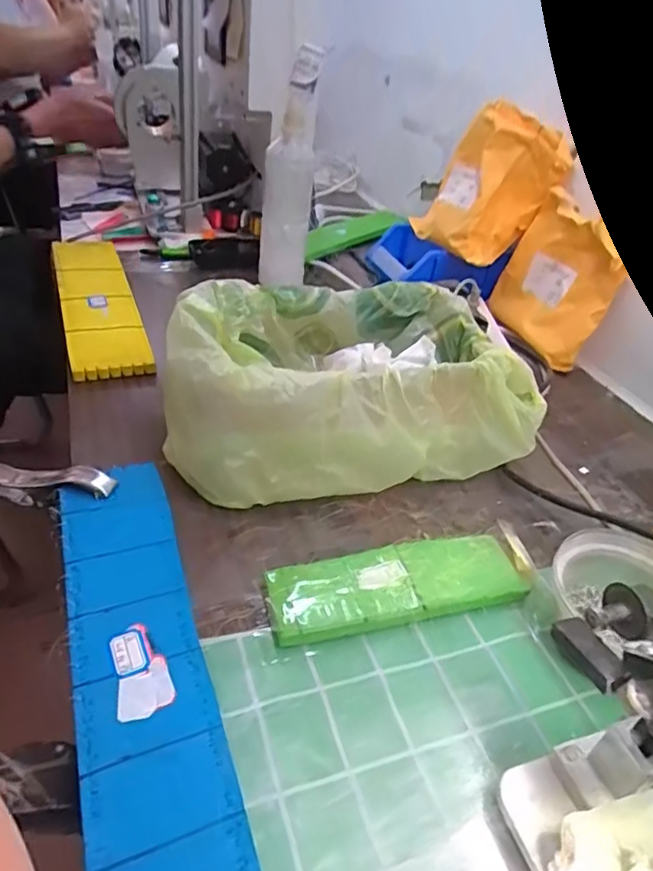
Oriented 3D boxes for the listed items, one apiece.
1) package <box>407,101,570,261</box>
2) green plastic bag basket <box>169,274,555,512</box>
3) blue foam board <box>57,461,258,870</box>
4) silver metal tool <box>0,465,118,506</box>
[{"bbox_3d":[0.208,-0.324,0.748,0.075,0.185,0.157,4,32,-35],"label":"package"},{"bbox_3d":[0.022,-0.041,0.507,0.303,0.121,0.170,-2,37,-13],"label":"green plastic bag basket"},{"bbox_3d":[-0.099,0.137,0.315,0.066,0.028,0.323,-9,39,-21],"label":"blue foam board"},{"bbox_3d":[-0.208,0.036,0.435,0.110,0.034,0.018,0,34,16],"label":"silver metal tool"}]

